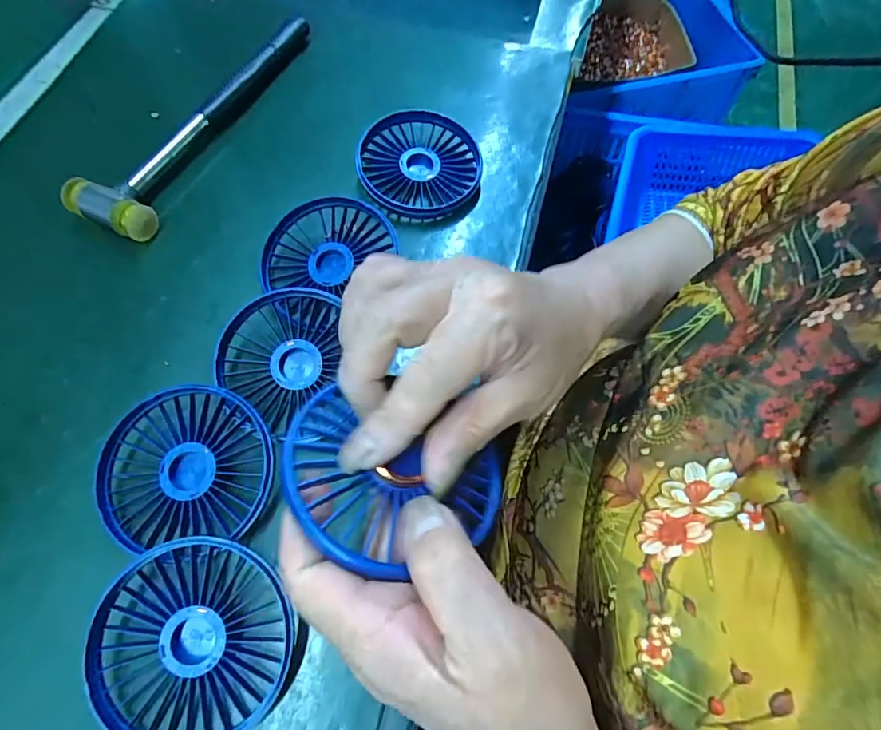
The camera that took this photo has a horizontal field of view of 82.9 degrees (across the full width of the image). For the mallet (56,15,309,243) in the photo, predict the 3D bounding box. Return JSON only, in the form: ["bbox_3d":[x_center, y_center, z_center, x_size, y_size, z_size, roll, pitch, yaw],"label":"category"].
[{"bbox_3d":[-0.177,-0.190,0.375,0.060,0.026,0.235,22,67,9],"label":"mallet"}]

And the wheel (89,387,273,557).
[{"bbox_3d":[-0.132,0.052,0.262,0.083,0.023,0.076,0,65,-1],"label":"wheel"}]

